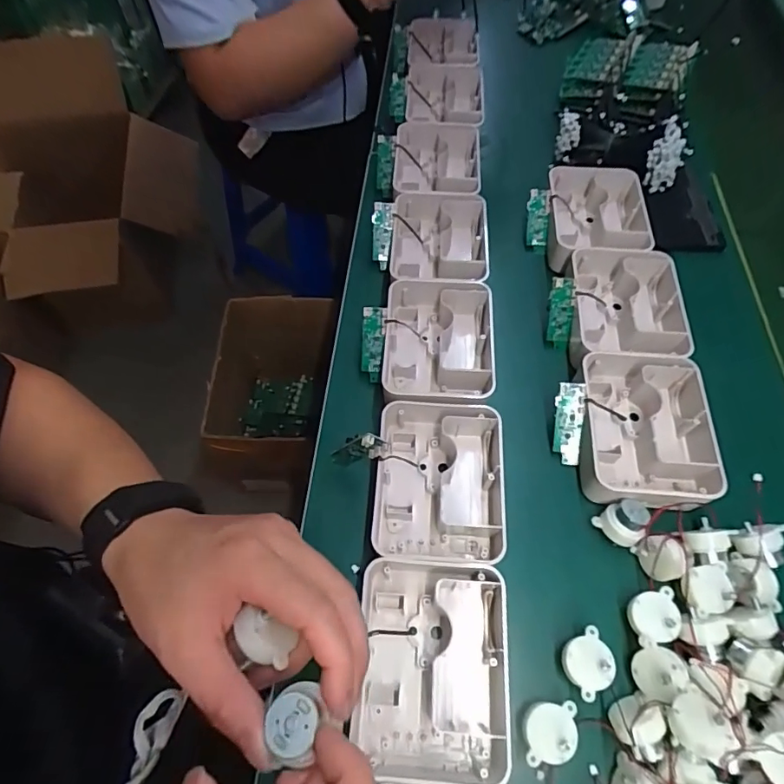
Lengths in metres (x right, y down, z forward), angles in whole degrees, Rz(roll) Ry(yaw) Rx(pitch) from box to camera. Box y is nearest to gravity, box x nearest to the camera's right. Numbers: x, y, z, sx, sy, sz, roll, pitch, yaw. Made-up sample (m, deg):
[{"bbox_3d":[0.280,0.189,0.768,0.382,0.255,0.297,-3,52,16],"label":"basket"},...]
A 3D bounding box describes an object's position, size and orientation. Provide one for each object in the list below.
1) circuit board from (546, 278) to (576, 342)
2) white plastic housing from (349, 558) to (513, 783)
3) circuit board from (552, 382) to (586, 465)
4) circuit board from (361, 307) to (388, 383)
[{"bbox_3d":[0.165,-0.080,0.476,0.023,0.005,0.061,0,106,-2],"label":"circuit board"},{"bbox_3d":[0.027,0.190,0.341,0.098,0.059,0.127,4,61,1],"label":"white plastic housing"},{"bbox_3d":[0.154,0.028,0.423,0.024,0.005,0.071,4,101,22],"label":"circuit board"},{"bbox_3d":[-0.018,-0.045,0.460,0.022,0.011,0.069,4,94,1],"label":"circuit board"}]

